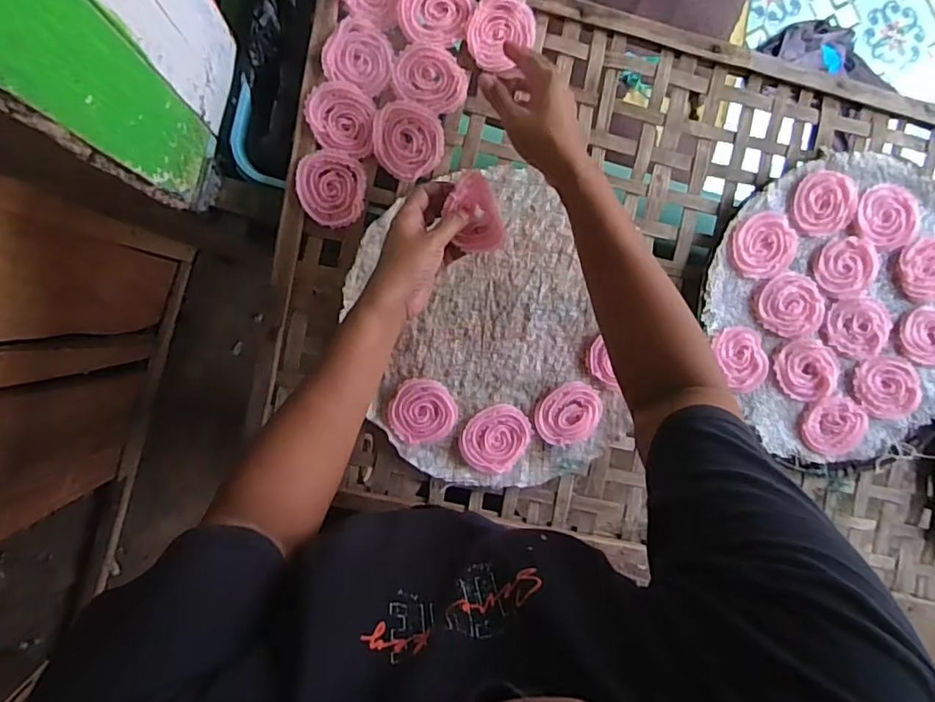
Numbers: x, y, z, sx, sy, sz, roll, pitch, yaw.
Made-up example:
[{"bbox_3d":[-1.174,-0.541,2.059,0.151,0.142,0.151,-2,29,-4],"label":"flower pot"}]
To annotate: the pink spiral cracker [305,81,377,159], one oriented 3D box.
[{"bbox_3d":[-0.135,-0.248,0.607,0.070,0.010,0.071,9,92,-8],"label":"pink spiral cracker"}]

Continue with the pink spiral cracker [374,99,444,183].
[{"bbox_3d":[-0.064,-0.230,0.623,0.074,0.012,0.080,-1,94,-7],"label":"pink spiral cracker"}]

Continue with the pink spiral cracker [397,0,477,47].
[{"bbox_3d":[-0.033,-0.364,0.608,0.079,0.011,0.069,3,93,-8],"label":"pink spiral cracker"}]

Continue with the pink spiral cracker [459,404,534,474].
[{"bbox_3d":[0.033,0.102,0.664,0.072,0.006,0.083,34,89,-8],"label":"pink spiral cracker"}]

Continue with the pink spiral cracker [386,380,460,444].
[{"bbox_3d":[-0.051,0.070,0.653,0.076,0.006,0.072,-1,94,-7],"label":"pink spiral cracker"}]

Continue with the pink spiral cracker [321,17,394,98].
[{"bbox_3d":[-0.115,-0.318,0.611,0.072,0.006,0.069,20,91,-8],"label":"pink spiral cracker"}]

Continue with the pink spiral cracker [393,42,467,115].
[{"bbox_3d":[-0.039,-0.298,0.617,0.078,0.005,0.062,17,91,-8],"label":"pink spiral cracker"}]

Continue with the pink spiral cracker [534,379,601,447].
[{"bbox_3d":[0.120,0.076,0.672,0.081,0.004,0.071,-28,97,-5],"label":"pink spiral cracker"}]

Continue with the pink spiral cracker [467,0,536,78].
[{"bbox_3d":[0.037,-0.350,0.627,0.071,0.010,0.084,11,92,-8],"label":"pink spiral cracker"}]

